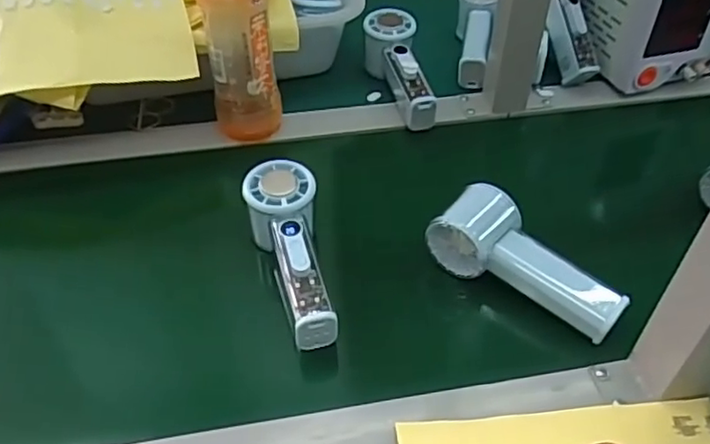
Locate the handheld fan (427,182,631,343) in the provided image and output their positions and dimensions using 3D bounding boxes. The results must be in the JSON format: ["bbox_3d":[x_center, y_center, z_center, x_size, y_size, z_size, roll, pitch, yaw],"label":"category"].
[{"bbox_3d":[0.130,0.030,0.474,0.055,0.047,0.148,-33,53,-30],"label":"handheld fan"}]

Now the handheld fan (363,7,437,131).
[{"bbox_3d":[0.051,-0.163,0.673,0.051,0.060,0.154,-12,62,-13],"label":"handheld fan"}]

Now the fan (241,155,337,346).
[{"bbox_3d":[-0.049,0.028,0.494,0.052,0.057,0.153,-11,59,-12],"label":"fan"}]

